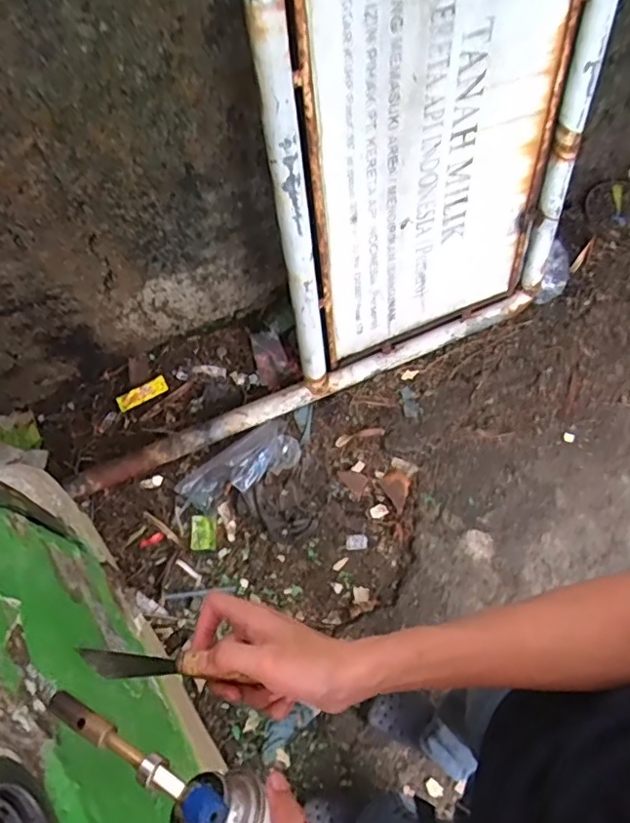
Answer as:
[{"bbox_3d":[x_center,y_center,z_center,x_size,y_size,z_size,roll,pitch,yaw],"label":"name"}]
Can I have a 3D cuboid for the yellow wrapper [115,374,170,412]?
[{"bbox_3d":[-0.437,-0.045,1.488,0.128,0.011,0.042,-30,96,-10],"label":"yellow wrapper"}]

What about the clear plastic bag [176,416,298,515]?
[{"bbox_3d":[-0.182,0.132,1.422,0.304,0.083,0.121,-33,69,-15],"label":"clear plastic bag"}]

